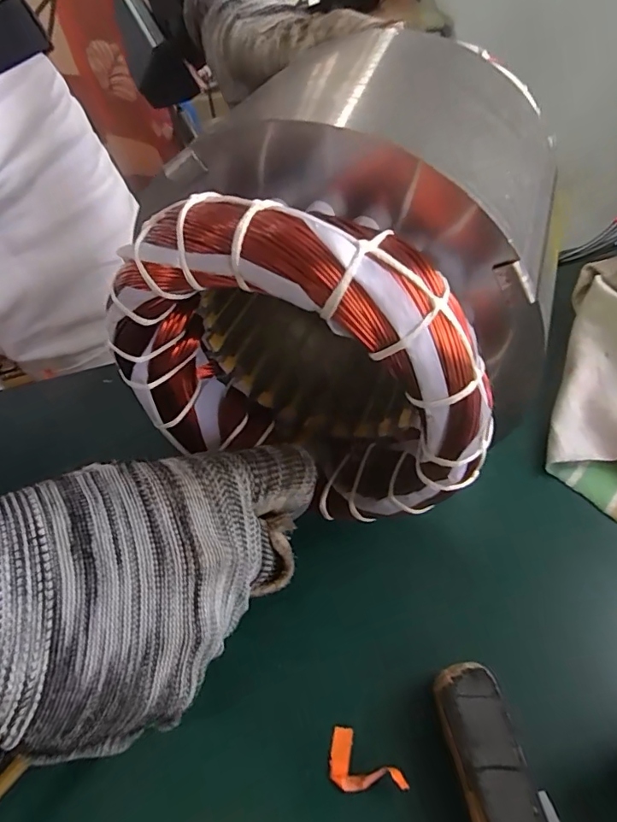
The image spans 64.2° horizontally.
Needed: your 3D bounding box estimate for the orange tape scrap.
[{"bbox_3d":[0.017,0.119,0.162,0.027,0.005,0.015,31,59,27],"label":"orange tape scrap"}]

